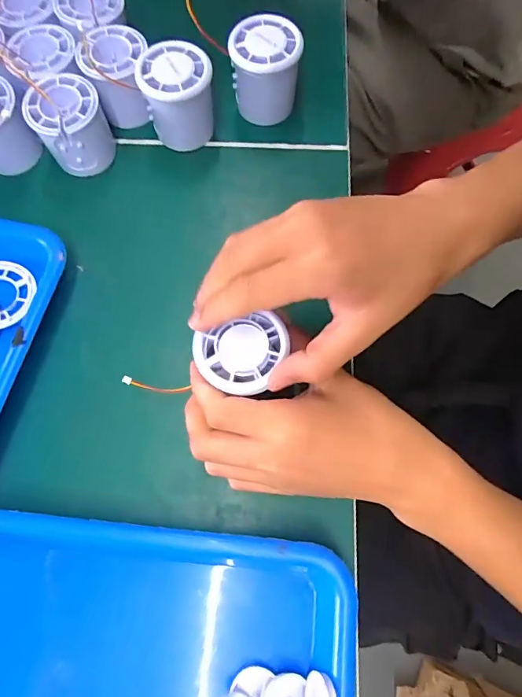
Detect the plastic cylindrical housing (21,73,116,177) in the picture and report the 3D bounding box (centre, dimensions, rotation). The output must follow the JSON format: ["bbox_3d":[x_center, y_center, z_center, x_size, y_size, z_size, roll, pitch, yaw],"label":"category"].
[{"bbox_3d":[-0.151,-0.177,0.350,0.053,0.058,0.052,0,73,0],"label":"plastic cylindrical housing"}]

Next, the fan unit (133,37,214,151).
[{"bbox_3d":[-0.065,-0.199,0.355,0.053,0.058,0.056,-14,73,-4],"label":"fan unit"}]

